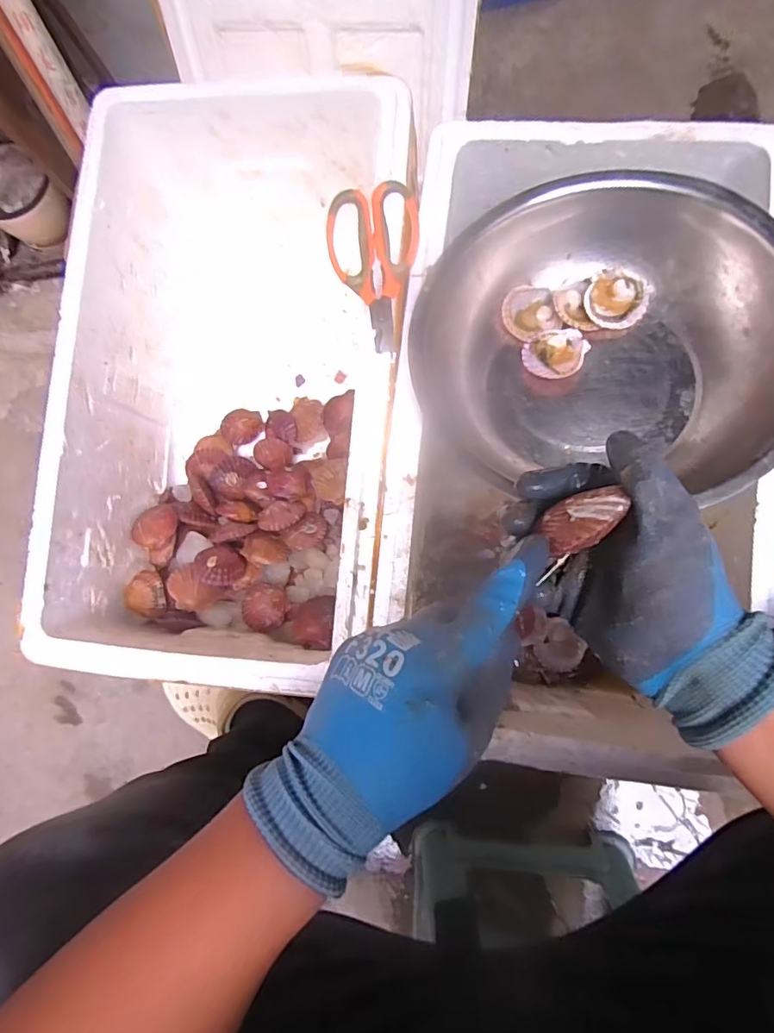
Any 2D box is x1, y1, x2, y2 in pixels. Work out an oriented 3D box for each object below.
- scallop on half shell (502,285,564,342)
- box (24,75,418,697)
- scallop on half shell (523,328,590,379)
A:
[{"bbox_3d":[0.171,-0.243,0.629,0.061,0.018,0.062,-1,81,7],"label":"scallop on half shell"},{"bbox_3d":[-0.174,-0.150,0.707,0.380,0.280,0.689,4,82,8],"label":"box"},{"bbox_3d":[0.195,-0.188,0.607,0.071,0.023,0.064,-3,84,6],"label":"scallop on half shell"}]

